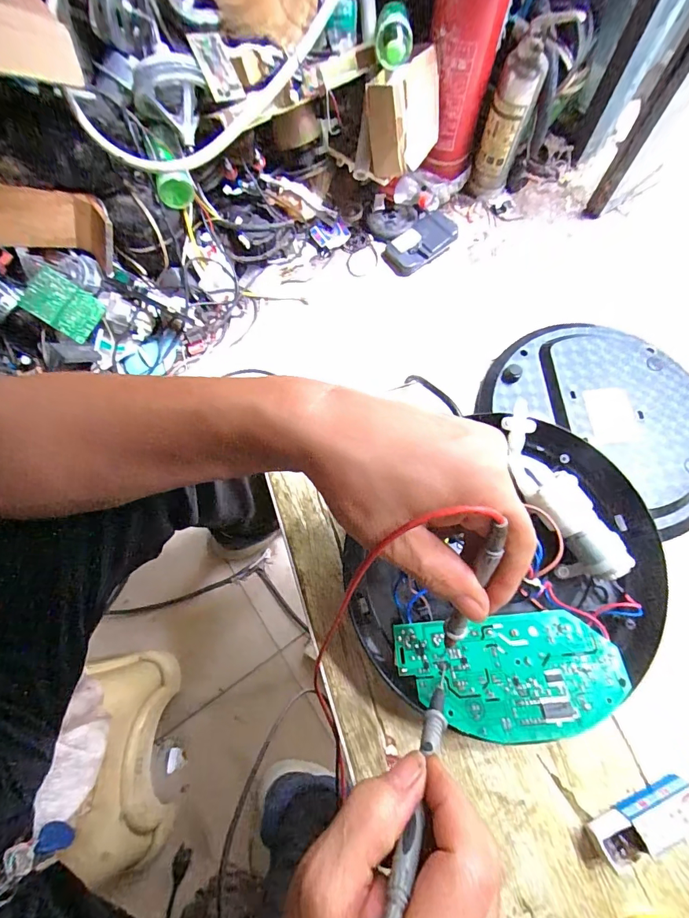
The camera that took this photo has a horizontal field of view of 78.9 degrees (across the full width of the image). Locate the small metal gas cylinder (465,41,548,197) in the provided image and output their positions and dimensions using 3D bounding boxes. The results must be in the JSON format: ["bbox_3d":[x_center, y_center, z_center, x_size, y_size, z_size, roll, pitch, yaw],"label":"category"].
[{"bbox_3d":[0.365,-0.753,0.959,0.093,0.318,0.071,17,72,8],"label":"small metal gas cylinder"}]

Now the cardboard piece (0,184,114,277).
[{"bbox_3d":[-0.600,-0.426,0.771,0.301,0.129,0.074,-12,67,-35],"label":"cardboard piece"}]

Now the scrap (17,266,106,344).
[{"bbox_3d":[-0.553,-0.303,0.821,0.126,0.016,0.093,33,81,-24],"label":"scrap"}]

